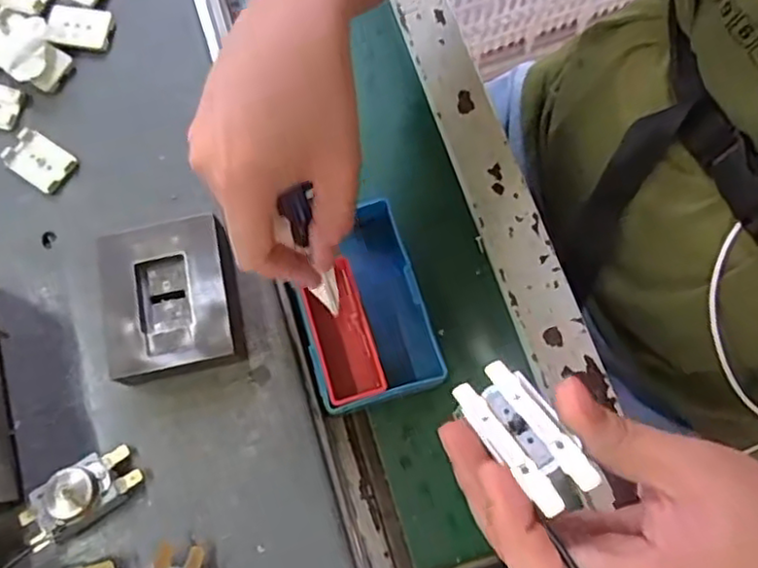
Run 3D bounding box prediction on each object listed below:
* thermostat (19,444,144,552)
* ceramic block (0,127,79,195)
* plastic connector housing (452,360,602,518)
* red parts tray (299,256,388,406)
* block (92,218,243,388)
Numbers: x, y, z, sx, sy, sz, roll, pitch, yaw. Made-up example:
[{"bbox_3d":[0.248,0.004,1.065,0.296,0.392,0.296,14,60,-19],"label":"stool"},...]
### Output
[{"bbox_3d":[-0.152,0.108,0.333,0.058,0.025,0.030,-32,75,-9],"label":"thermostat"},{"bbox_3d":[-0.205,-0.075,0.399,0.043,0.004,0.028,33,76,10],"label":"ceramic block"},{"bbox_3d":[0.052,0.052,0.239,0.026,0.009,0.059,-32,44,-8],"label":"plastic connector housing"},{"bbox_3d":[-0.021,0.027,0.373,0.032,0.013,0.077,-17,74,-4],"label":"red parts tray"},{"bbox_3d":[-0.111,0.008,0.359,0.069,0.029,0.082,-13,73,-3],"label":"block"}]

